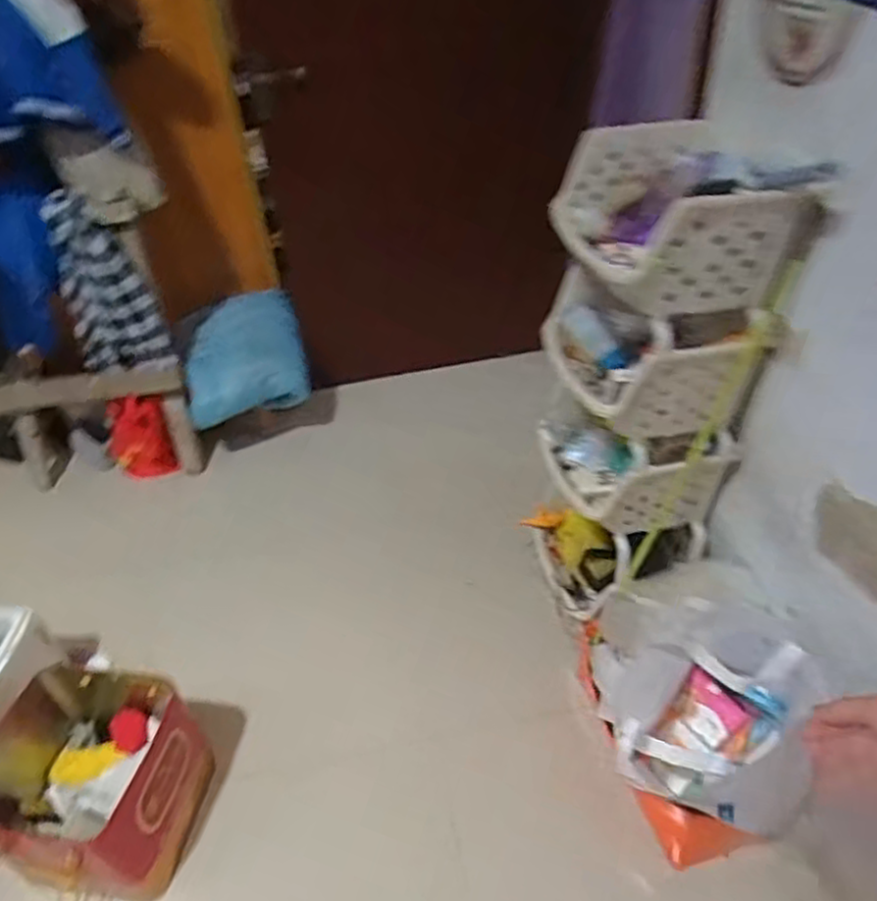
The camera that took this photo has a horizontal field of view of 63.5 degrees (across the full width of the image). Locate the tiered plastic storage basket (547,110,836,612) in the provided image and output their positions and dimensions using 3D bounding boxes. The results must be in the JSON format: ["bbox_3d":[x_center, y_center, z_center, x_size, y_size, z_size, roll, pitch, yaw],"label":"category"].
[{"bbox_3d":[0.361,-0.095,1.285,0.300,0.862,0.313,-8,42,-2],"label":"tiered plastic storage basket"}]

